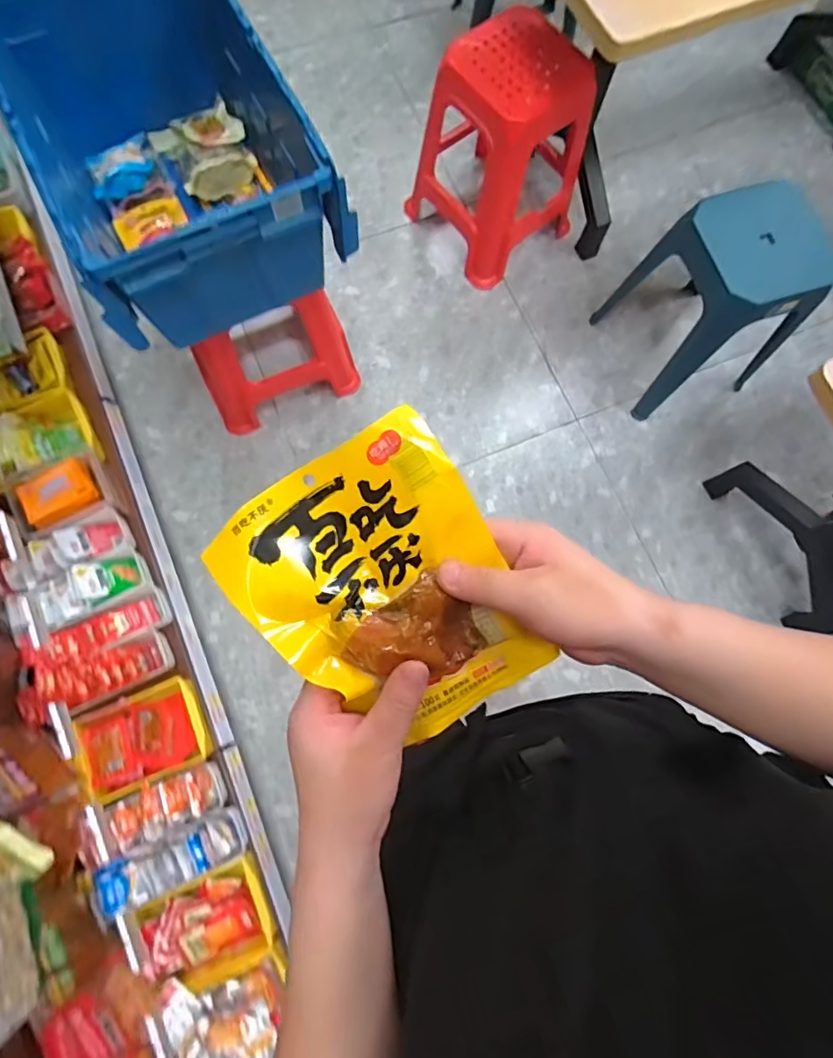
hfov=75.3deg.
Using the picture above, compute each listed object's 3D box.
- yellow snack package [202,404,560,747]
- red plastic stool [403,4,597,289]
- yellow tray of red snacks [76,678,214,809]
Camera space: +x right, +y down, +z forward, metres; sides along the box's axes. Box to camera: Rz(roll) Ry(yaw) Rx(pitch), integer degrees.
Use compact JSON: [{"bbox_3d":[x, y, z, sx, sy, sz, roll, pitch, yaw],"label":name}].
[{"bbox_3d":[-0.015,0.046,0.343,0.149,0.022,0.197,-32,106,1],"label":"yellow snack package"},{"bbox_3d":[0.243,-1.042,1.516,0.359,0.496,0.350,-37,81,-9],"label":"red plastic stool"},{"bbox_3d":[-0.571,0.433,1.111,0.243,0.049,0.181,-23,79,-6],"label":"yellow tray of red snacks"}]

